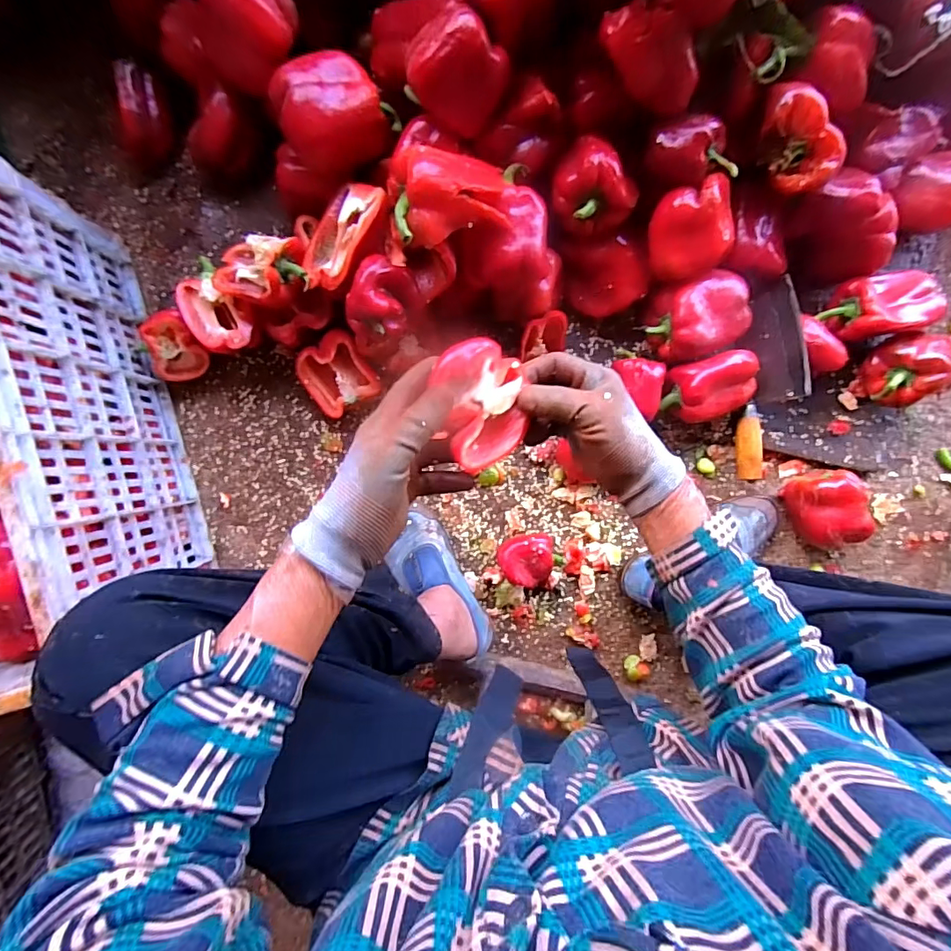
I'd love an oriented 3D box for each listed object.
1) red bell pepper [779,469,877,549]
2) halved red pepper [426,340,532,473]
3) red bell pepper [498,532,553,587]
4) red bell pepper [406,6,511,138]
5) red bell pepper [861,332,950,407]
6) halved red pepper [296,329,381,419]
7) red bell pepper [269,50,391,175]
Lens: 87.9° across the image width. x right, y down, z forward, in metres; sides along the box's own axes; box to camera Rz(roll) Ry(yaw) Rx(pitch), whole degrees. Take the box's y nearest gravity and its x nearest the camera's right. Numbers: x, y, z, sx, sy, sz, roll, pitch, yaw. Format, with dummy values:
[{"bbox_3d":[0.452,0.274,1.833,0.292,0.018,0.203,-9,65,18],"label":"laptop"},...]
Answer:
[{"bbox_3d":[0.466,0.044,0.666,0.084,0.091,0.101,-4,94,-2],"label":"red bell pepper"},{"bbox_3d":[0.008,-0.054,0.372,0.063,0.040,0.093,-11,94,-1],"label":"halved red pepper"},{"bbox_3d":[0.068,0.115,0.663,0.080,0.058,0.079,10,93,-2],"label":"red bell pepper"},{"bbox_3d":[-0.021,-0.391,0.479,0.095,0.060,0.074,32,92,-3],"label":"red bell pepper"},{"bbox_3d":[0.560,-0.137,0.639,0.081,0.071,0.090,-7,94,-1],"label":"red bell pepper"},{"bbox_3d":[-0.179,-0.131,0.642,0.092,0.028,0.092,-28,109,23],"label":"halved red pepper"},{"bbox_3d":[-0.155,-0.387,0.531,0.110,0.087,0.091,-25,94,0],"label":"red bell pepper"}]

